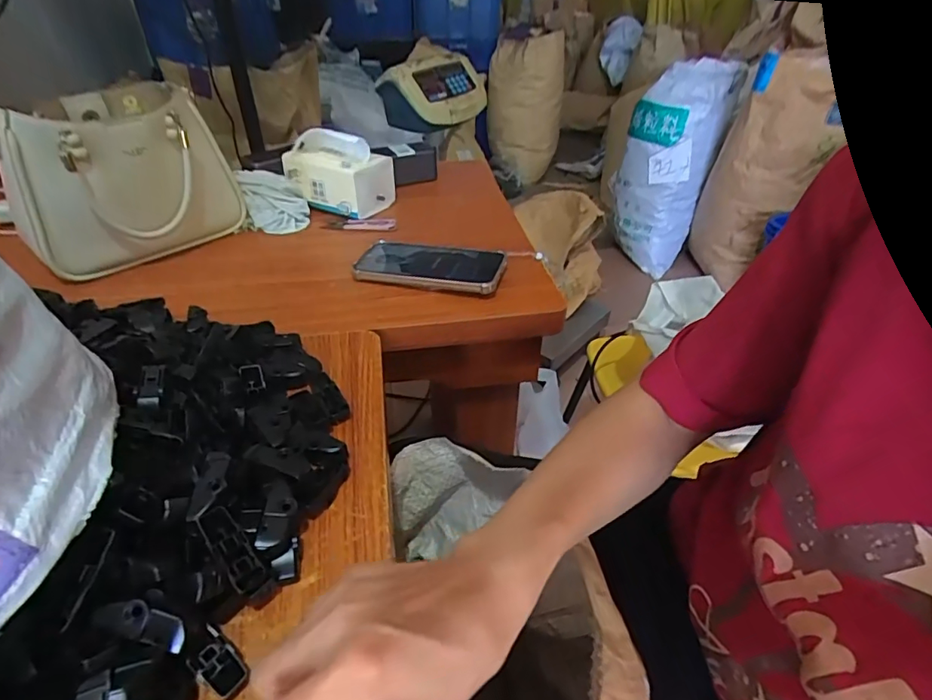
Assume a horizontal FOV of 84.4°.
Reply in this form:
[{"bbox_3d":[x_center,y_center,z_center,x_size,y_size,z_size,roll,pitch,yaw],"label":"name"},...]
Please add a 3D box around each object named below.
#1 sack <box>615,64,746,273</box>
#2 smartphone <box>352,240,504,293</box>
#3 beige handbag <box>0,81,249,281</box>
[{"bbox_3d":[0.649,-0.592,1.667,0.270,0.596,0.204,30,47,31],"label":"sack"},{"bbox_3d":[-0.042,-0.100,0.599,0.167,0.013,0.079,7,42,14],"label":"smartphone"},{"bbox_3d":[-0.413,-0.206,0.620,0.150,0.170,0.225,30,47,31],"label":"beige handbag"}]

